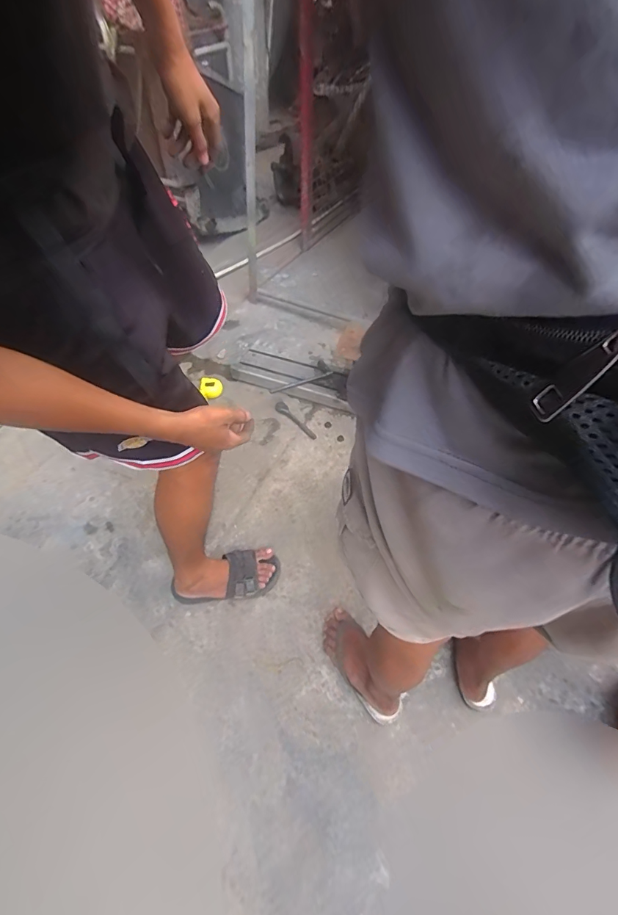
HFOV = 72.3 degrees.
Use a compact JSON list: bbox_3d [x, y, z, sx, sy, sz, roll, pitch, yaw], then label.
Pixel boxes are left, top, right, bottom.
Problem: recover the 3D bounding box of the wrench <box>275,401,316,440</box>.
[{"bbox_3d":[-0.054,-0.127,1.470,0.047,0.023,0.211,-29,57,-22],"label":"wrench"}]

